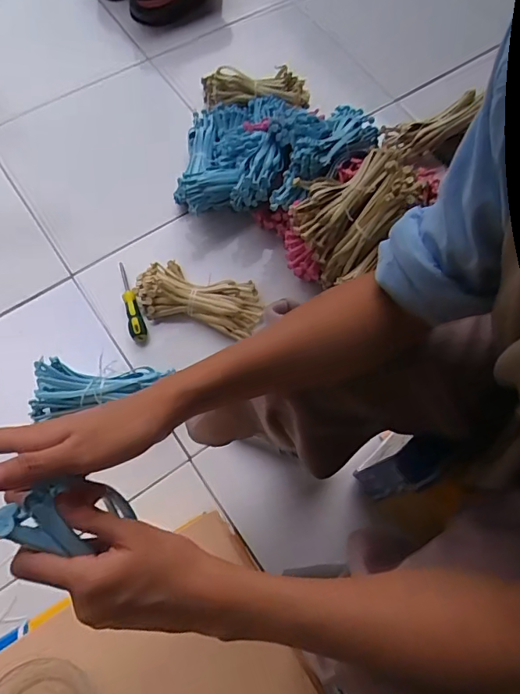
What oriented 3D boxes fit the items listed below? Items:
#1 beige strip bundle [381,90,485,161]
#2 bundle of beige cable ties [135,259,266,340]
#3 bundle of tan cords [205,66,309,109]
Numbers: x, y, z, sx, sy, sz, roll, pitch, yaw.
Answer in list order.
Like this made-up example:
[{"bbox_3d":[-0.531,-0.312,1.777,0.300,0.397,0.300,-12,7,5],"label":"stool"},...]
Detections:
[{"bbox_3d":[0.339,-0.432,0.953,0.187,0.055,0.056,-21,66,13],"label":"beige strip bundle"},{"bbox_3d":[-0.107,-0.085,0.856,0.217,0.053,0.099,12,69,1],"label":"bundle of beige cable ties"},{"bbox_3d":[-0.010,-0.532,1.010,0.223,0.059,0.078,4,69,-2],"label":"bundle of tan cords"}]

